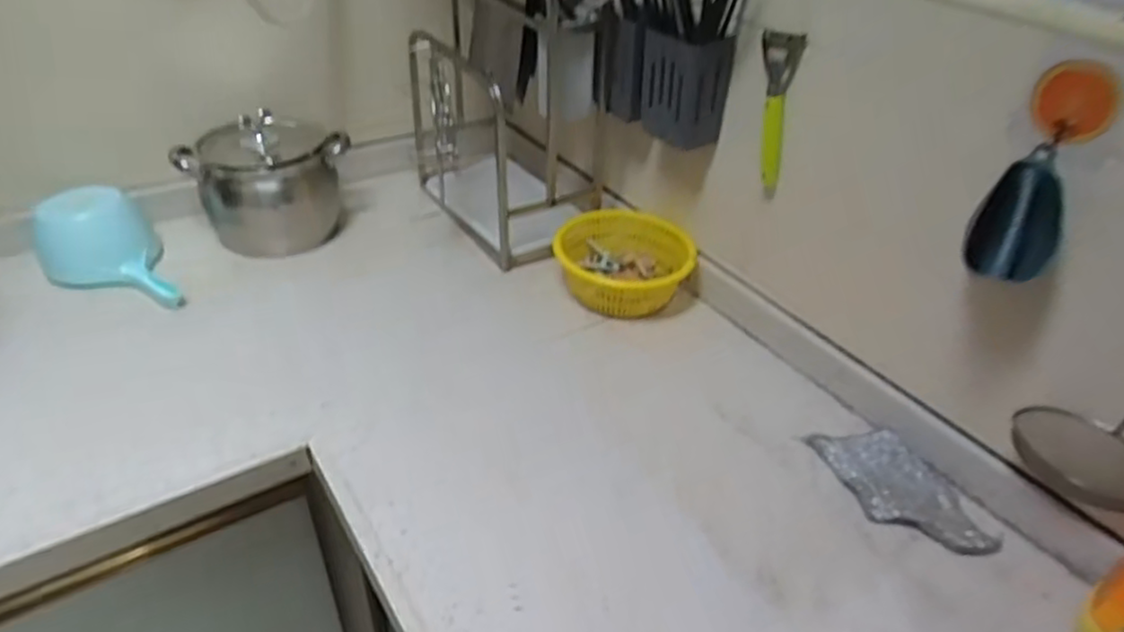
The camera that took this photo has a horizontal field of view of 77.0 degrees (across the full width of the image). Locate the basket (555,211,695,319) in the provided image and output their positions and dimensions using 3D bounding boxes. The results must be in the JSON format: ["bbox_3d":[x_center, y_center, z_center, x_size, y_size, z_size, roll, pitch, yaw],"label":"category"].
[{"bbox_3d":[0.086,-0.073,0.941,0.166,0.076,0.168,2,37,-2],"label":"basket"}]

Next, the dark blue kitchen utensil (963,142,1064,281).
[{"bbox_3d":[0.369,-0.080,0.568,0.059,0.091,0.063,23,41,24],"label":"dark blue kitchen utensil"}]

